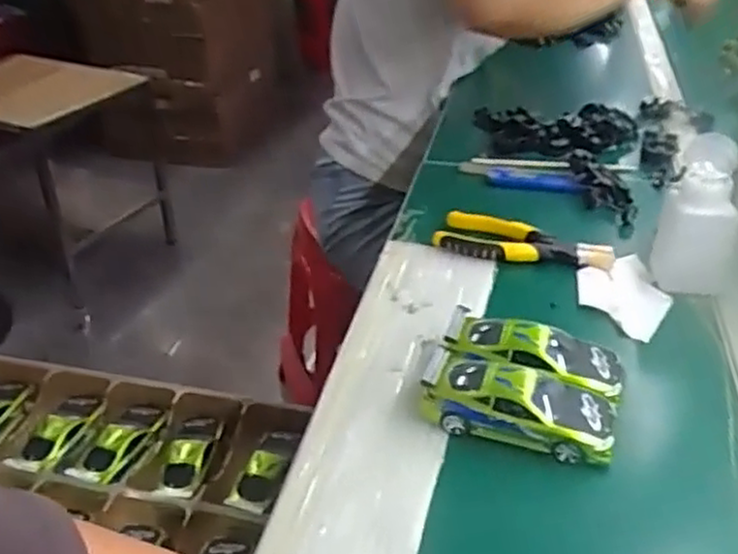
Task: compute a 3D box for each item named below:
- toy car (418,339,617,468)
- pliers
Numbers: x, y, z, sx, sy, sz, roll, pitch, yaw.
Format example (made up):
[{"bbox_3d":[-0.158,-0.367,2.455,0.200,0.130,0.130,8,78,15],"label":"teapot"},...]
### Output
[{"bbox_3d":[0.101,0.082,0.500,0.129,0.040,0.057,10,34,15],"label":"toy car"},{"bbox_3d":[0.149,-0.031,0.706,0.164,0.023,0.055,10,34,15],"label":"pliers"}]

